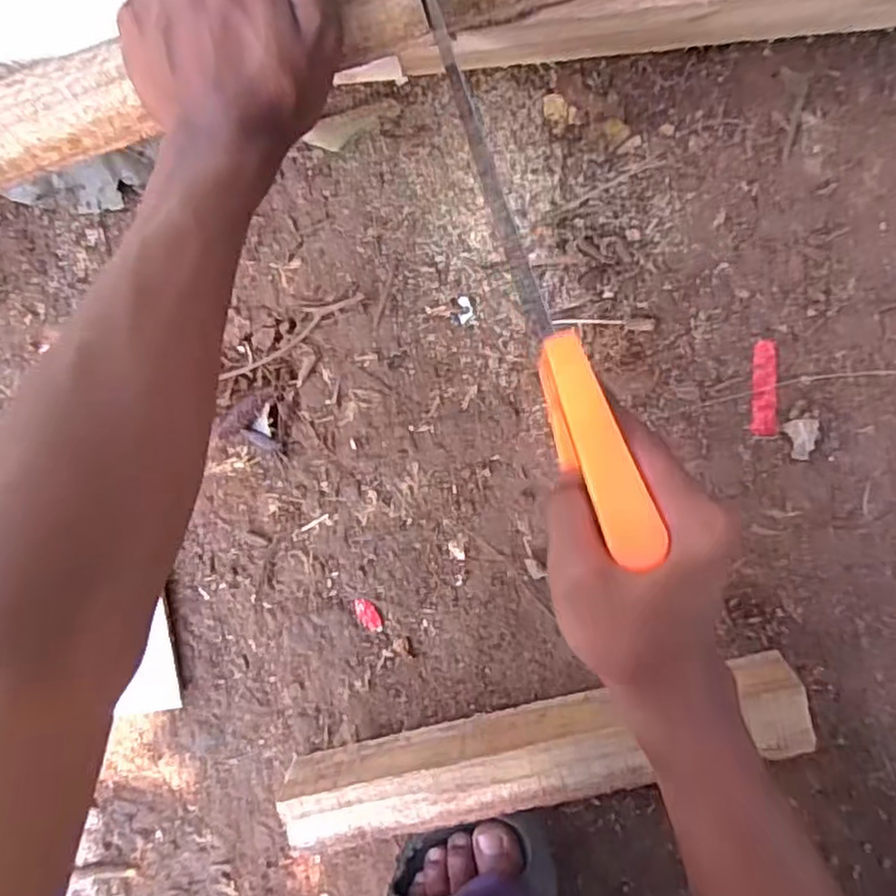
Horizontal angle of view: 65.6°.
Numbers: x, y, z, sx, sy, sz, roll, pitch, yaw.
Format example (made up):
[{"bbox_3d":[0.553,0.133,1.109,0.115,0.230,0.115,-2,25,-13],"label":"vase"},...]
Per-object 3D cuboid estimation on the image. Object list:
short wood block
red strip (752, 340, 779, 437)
[{"bbox_3d":[0.057,0.199,0.448,0.333,0.044,0.064,-16,93,7],"label":"short wood block"},{"bbox_3d":[0.199,-0.037,0.434,0.015,0.004,0.058,0,95,6],"label":"red strip"}]

